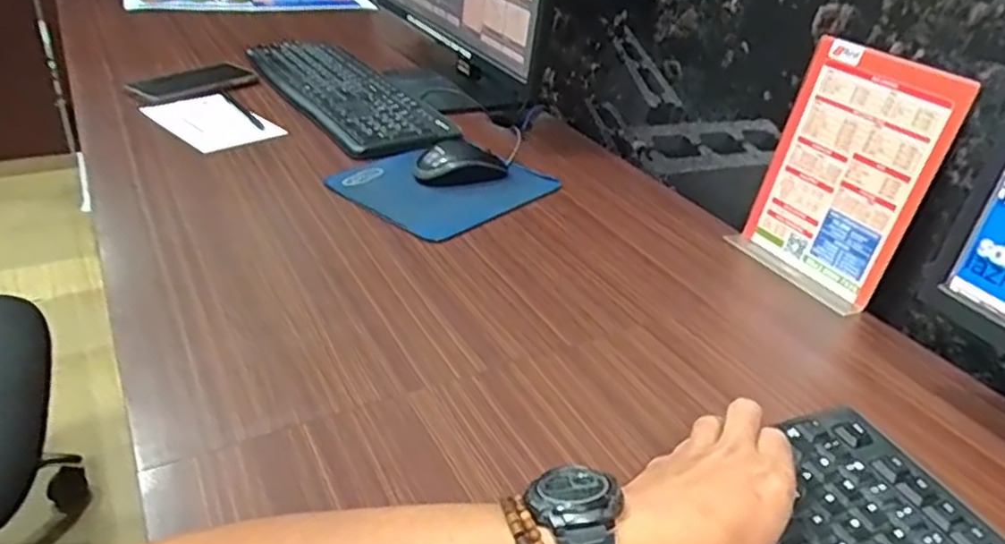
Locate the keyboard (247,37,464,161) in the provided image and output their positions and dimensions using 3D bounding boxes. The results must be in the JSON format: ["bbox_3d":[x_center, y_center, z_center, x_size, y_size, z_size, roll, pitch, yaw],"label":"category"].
[{"bbox_3d":[-0.223,-0.256,0.982,0.156,0.032,0.436,-16,38,-30],"label":"keyboard"}]

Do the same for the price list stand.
[{"bbox_3d":[0.307,-0.088,0.645,0.058,0.205,0.149,-13,37,-27],"label":"price list stand"}]

